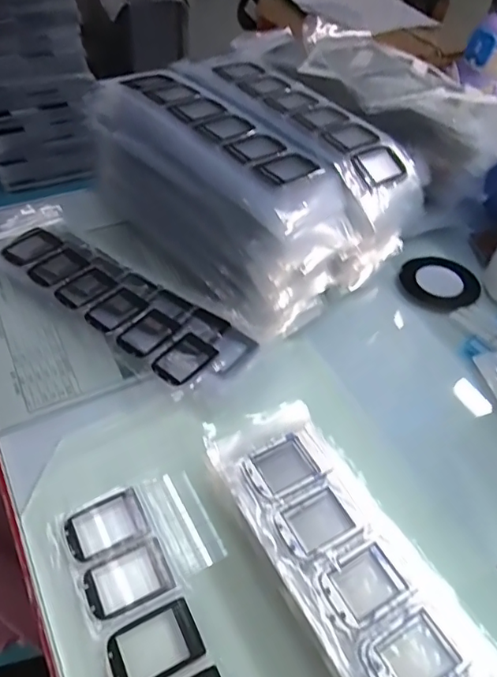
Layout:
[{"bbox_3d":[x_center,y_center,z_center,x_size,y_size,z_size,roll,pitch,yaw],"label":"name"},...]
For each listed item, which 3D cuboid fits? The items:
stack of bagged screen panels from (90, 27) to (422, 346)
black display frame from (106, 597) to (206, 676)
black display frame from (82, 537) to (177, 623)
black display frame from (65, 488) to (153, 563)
[{"bbox_3d":[0.006,-0.172,0.530,0.237,0.110,0.293,-25,55,-25],"label":"stack of bagged screen panels"},{"bbox_3d":[-0.055,0.180,0.305,0.052,0.005,0.036,-21,59,-22],"label":"black display frame"},{"bbox_3d":[-0.075,0.150,0.325,0.051,0.004,0.036,-19,52,-21],"label":"black display frame"},{"bbox_3d":[-0.095,0.124,0.348,0.051,0.004,0.036,-19,52,-21],"label":"black display frame"}]

